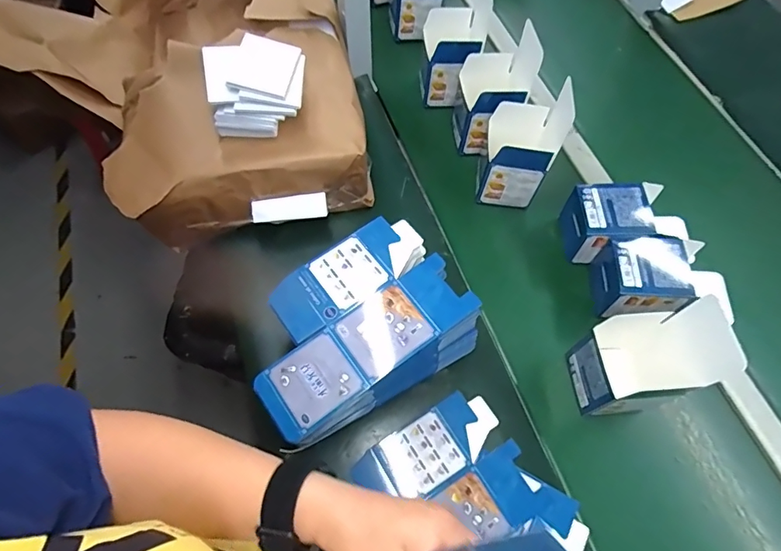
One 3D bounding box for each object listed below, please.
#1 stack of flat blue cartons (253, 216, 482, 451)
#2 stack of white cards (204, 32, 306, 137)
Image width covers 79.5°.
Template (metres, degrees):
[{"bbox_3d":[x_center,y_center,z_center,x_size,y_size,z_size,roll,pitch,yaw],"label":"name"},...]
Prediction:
[{"bbox_3d":[-0.041,0.073,0.561,0.241,0.131,0.166,-35,66,-16],"label":"stack of flat blue cartons"},{"bbox_3d":[-0.177,-0.246,0.626,0.124,0.063,0.107,-5,62,-1],"label":"stack of white cards"}]

